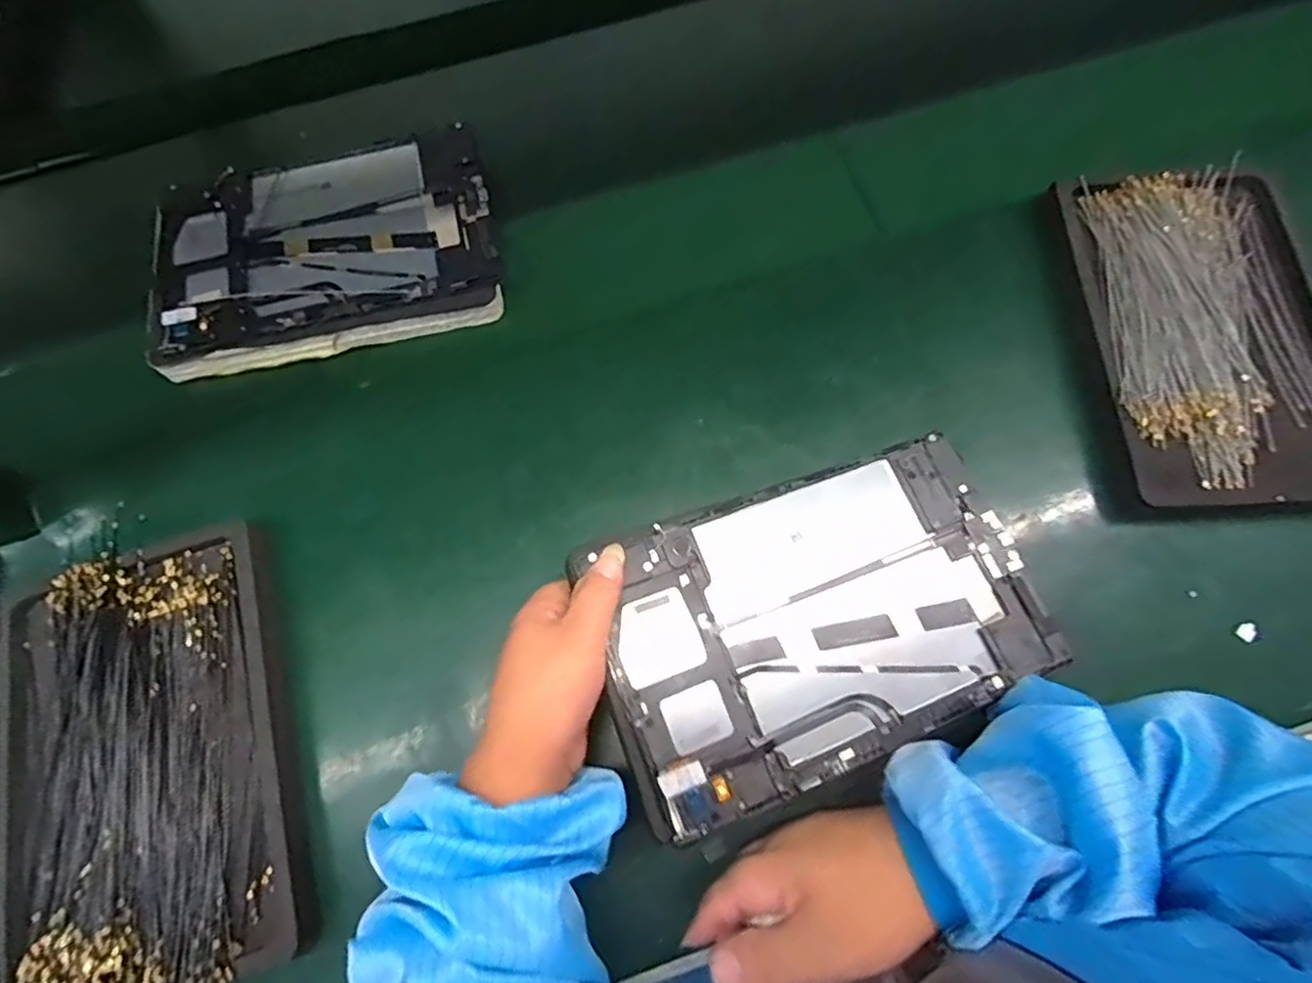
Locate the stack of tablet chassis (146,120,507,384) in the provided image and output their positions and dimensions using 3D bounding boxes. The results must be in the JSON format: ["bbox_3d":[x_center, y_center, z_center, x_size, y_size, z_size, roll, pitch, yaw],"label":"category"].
[{"bbox_3d":[-0.242,-0.182,0.460,0.243,0.025,0.160,-14,74,-1],"label":"stack of tablet chassis"}]

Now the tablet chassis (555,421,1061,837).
[{"bbox_3d":[0.090,0.066,0.341,0.240,0.010,0.151,-18,72,-12],"label":"tablet chassis"}]

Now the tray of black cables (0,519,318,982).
[{"bbox_3d":[-0.290,0.154,0.353,0.160,0.021,0.246,-19,73,-7],"label":"tray of black cables"}]

